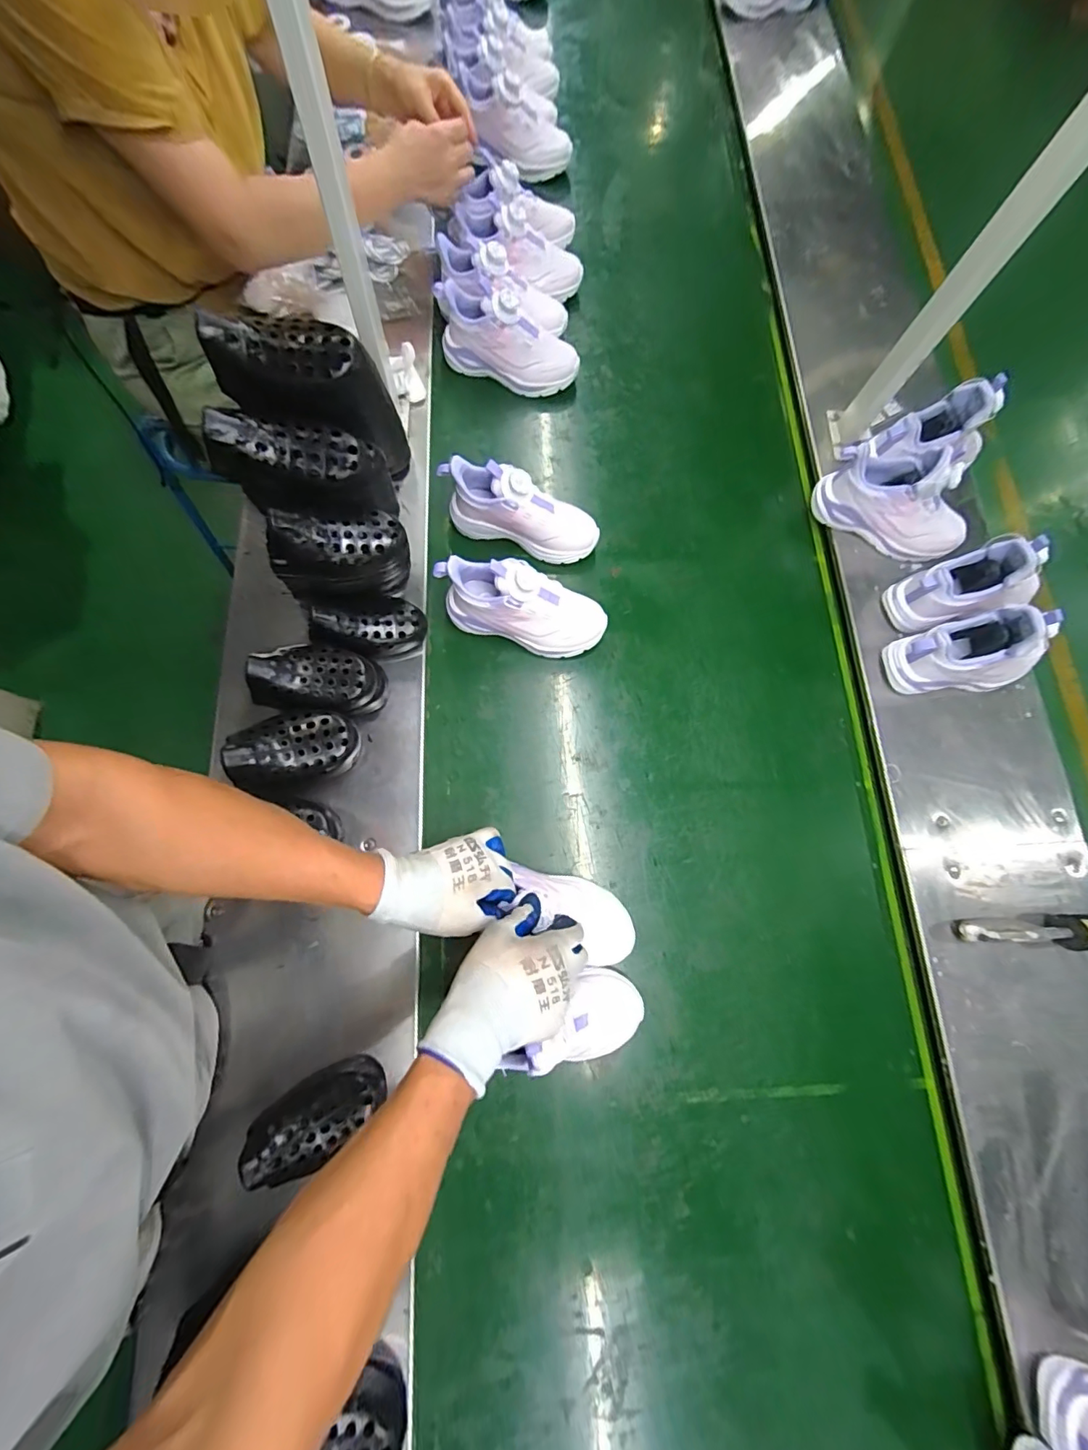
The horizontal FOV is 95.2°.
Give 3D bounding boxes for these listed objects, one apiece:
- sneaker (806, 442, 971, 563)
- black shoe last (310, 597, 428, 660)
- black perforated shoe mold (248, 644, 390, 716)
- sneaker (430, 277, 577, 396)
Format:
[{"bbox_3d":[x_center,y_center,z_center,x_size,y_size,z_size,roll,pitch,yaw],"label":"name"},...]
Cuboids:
[{"bbox_3d":[0.477,-0.304,0.655,0.201,0.105,0.081,24,75,5],"label":"sneaker"},{"bbox_3d":[-0.205,-0.115,0.586,0.129,0.053,0.063,-4,73,-28],"label":"black shoe last"},{"bbox_3d":[-0.240,-0.045,0.546,0.116,0.113,0.075,4,77,0],"label":"black perforated shoe mold"},{"bbox_3d":[-0.051,-0.562,0.717,0.213,0.119,0.074,18,74,-11],"label":"sneaker"}]

